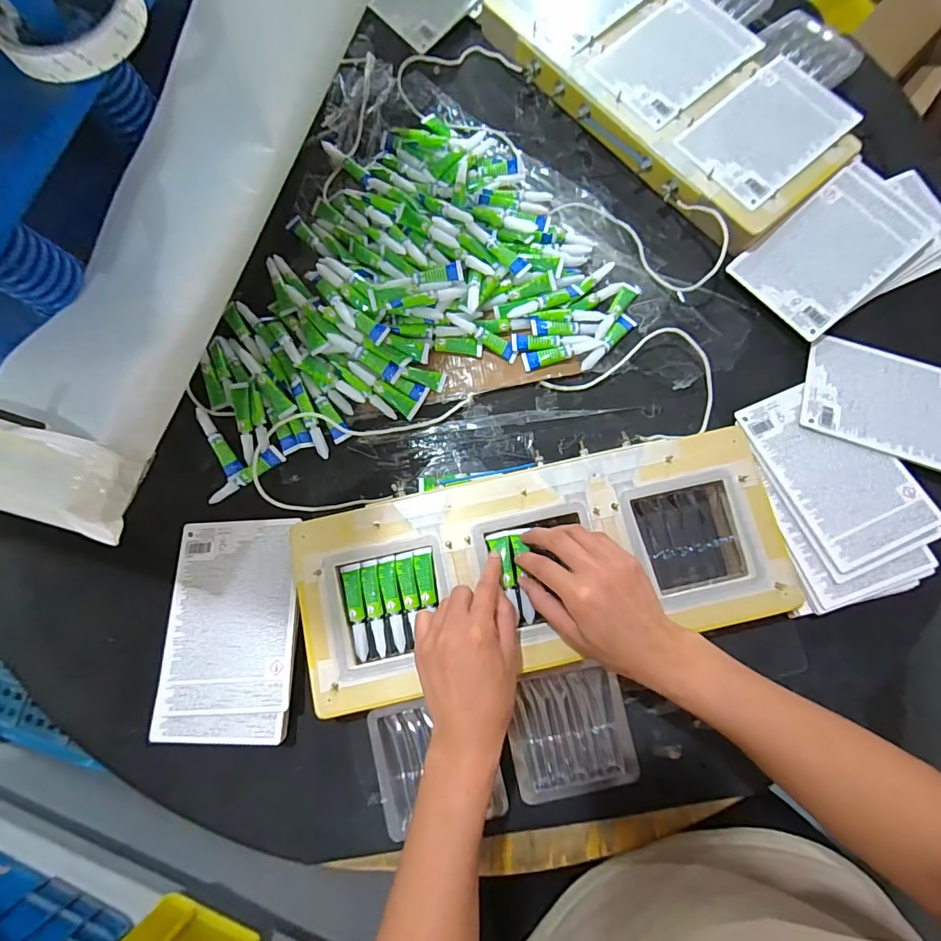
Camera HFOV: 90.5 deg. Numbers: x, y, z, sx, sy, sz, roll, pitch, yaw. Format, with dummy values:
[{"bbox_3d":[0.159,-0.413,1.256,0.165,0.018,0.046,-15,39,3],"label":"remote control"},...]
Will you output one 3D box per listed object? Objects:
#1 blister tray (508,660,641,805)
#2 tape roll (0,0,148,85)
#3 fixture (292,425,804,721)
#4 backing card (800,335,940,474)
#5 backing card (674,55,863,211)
[{"bbox_3d":[0.086,0.230,0.410,0.101,0.016,0.102,-11,77,0],"label":"blister tray"},{"bbox_3d":[-0.251,-0.285,0.292,0.088,0.017,0.088,34,81,9],"label":"tape roll"},{"bbox_3d":[0.060,0.084,0.416,0.419,0.023,0.169,-12,81,-1],"label":"fixture"},{"bbox_3d":[0.420,-0.067,0.461,0.167,0.008,0.116,20,73,7],"label":"backing card"},{"bbox_3d":[0.320,-0.366,0.498,0.172,0.008,0.114,-40,79,-6],"label":"backing card"}]

